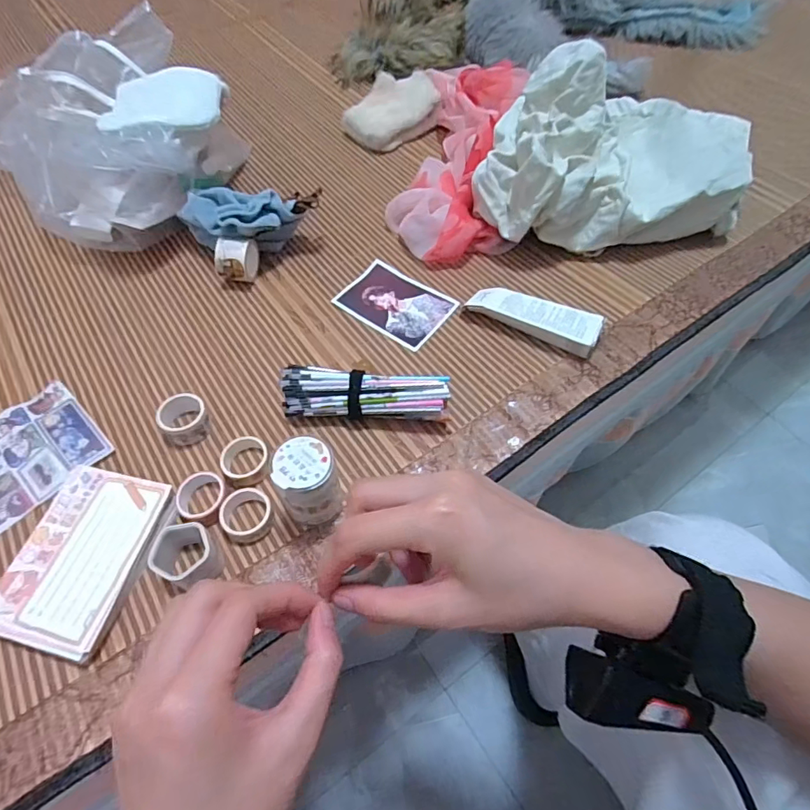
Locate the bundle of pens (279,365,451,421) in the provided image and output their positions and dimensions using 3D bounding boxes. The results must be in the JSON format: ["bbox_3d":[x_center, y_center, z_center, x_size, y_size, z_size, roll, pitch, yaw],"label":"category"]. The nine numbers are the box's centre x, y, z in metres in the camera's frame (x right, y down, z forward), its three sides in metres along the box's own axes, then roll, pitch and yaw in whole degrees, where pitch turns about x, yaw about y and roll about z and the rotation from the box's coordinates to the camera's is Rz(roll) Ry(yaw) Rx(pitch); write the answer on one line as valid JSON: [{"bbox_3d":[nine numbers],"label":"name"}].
[{"bbox_3d":[-0.033,-0.007,0.396,0.133,0.035,0.032,4,58,3],"label":"bundle of pens"}]

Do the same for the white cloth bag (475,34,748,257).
[{"bbox_3d":[0.232,-0.259,0.500,0.327,0.145,0.169,-17,57,-8],"label":"white cloth bag"}]

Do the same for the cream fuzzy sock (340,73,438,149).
[{"bbox_3d":[-0.018,-0.386,0.642,0.127,0.047,0.102,-29,63,-18],"label":"cream fuzzy sock"}]

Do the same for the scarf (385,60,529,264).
[{"bbox_3d":[0.067,-0.297,0.574,0.131,0.058,0.332,8,58,3],"label":"scarf"}]

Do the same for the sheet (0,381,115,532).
[{"bbox_3d":[-0.320,0.048,0.390,0.134,0.011,0.101,-40,66,-21],"label":"sheet"}]

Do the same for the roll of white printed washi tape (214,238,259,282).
[{"bbox_3d":[-0.169,-0.144,0.491,0.032,0.042,0.042,6,59,4],"label":"roll of white printed washi tape"}]

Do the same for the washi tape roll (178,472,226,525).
[{"bbox_3d":[-0.153,0.070,0.367,0.039,0.019,0.040,0,58,0],"label":"washi tape roll"}]

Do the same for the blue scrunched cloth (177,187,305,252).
[{"bbox_3d":[-0.170,-0.180,0.501,0.121,0.061,0.057,3,58,0],"label":"blue scrunched cloth"}]

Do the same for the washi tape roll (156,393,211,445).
[{"bbox_3d":[-0.181,0.013,0.402,0.036,0.025,0.037,0,58,0],"label":"washi tape roll"}]

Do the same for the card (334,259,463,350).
[{"bbox_3d":[-0.010,-0.101,0.482,0.106,0.004,0.074,33,65,21],"label":"card"}]

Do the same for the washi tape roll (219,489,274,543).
[{"bbox_3d":[-0.116,0.081,0.359,0.035,0.014,0.036,0,58,0],"label":"washi tape roll"}]

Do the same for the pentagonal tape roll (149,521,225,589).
[{"bbox_3d":[-0.150,0.103,0.334,0.044,0.032,0.038,40,67,22],"label":"pentagonal tape roll"}]

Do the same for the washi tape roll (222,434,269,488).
[{"bbox_3d":[-0.126,0.045,0.383,0.037,0.018,0.038,0,58,0],"label":"washi tape roll"}]

